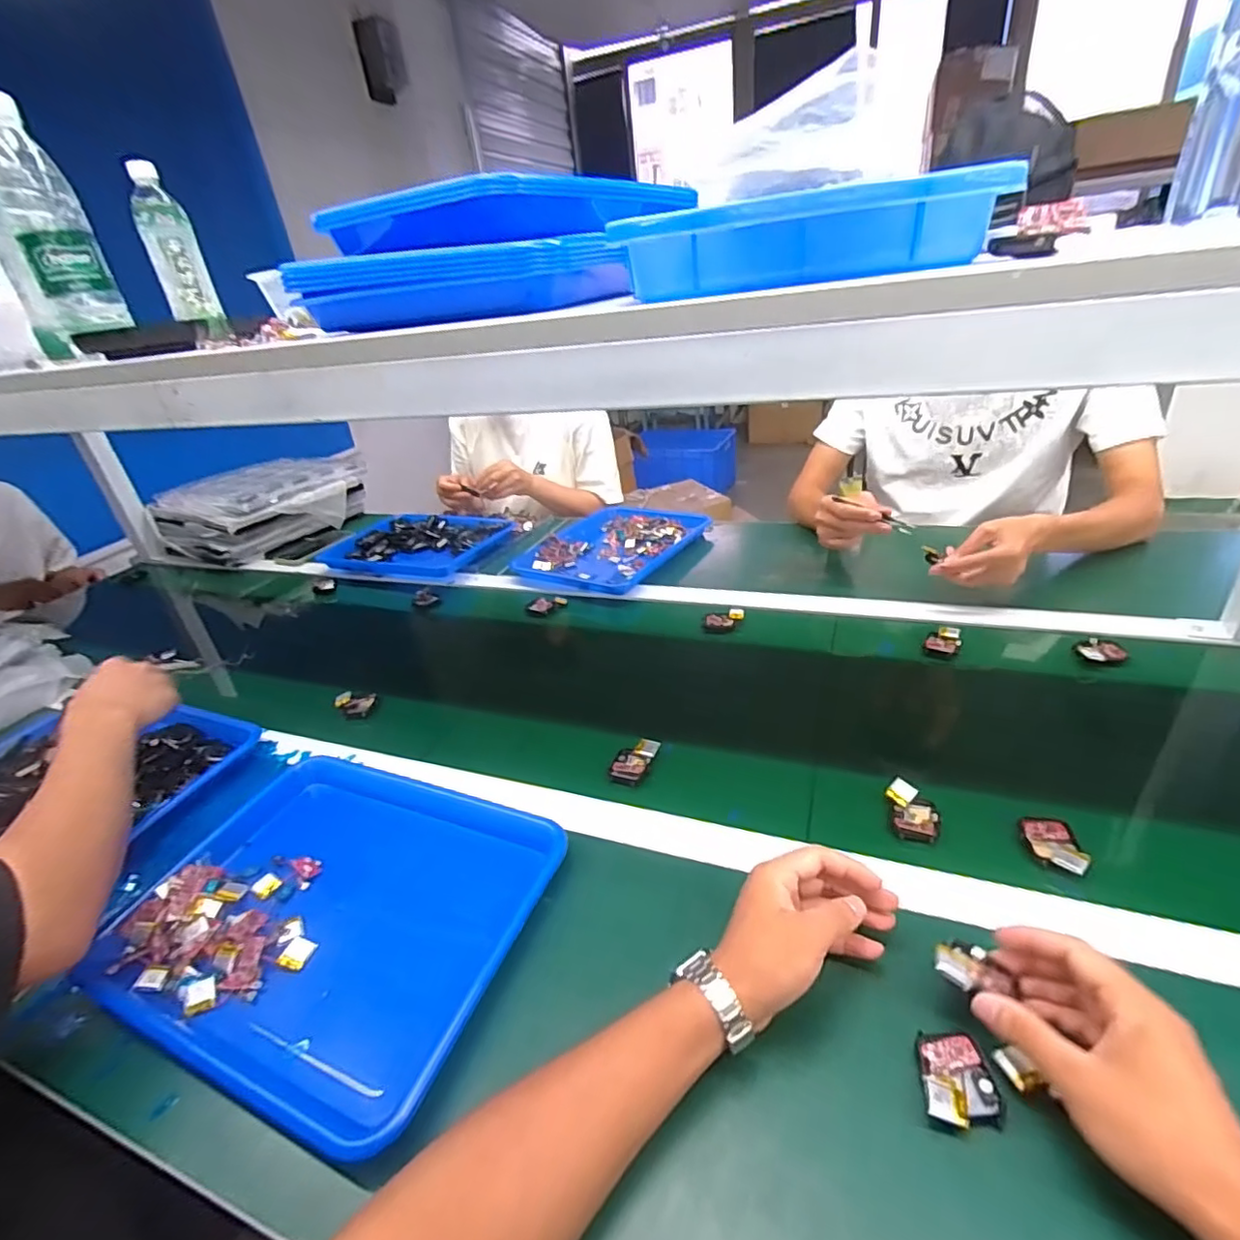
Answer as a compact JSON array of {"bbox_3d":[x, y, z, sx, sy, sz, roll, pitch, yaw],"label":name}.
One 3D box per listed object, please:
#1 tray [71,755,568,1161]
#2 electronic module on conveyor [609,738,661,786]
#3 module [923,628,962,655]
[{"bbox_3d":[-0.236,0.240,0.507,0.338,0.044,0.263,7,33,23],"label":"tray"},{"bbox_3d":[0.014,0.143,0.615,0.035,0.016,0.054,11,35,29],"label":"electronic module on conveyor"},{"bbox_3d":[0.395,0.025,0.732,0.037,0.014,0.045,14,36,32],"label":"module"}]

